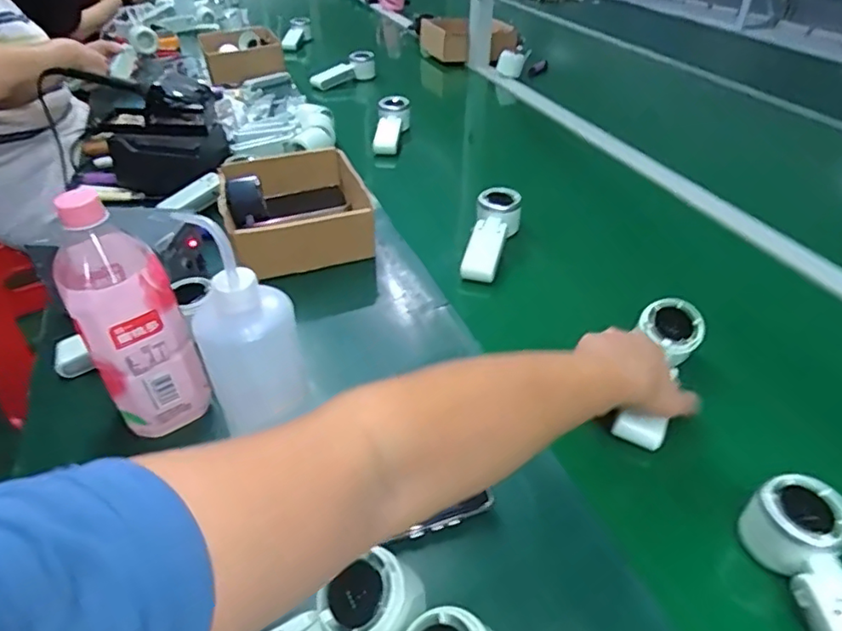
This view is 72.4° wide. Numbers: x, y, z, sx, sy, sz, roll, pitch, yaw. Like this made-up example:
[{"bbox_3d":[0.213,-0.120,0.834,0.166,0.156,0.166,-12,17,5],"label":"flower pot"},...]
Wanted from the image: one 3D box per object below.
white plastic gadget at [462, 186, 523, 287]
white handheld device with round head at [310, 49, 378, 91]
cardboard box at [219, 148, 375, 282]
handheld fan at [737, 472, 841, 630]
[{"bbox_3d":[0.090,-0.104,0.749,0.055,0.034,0.155,13,56,15],"label":"white plastic gadget"},{"bbox_3d":[-0.180,-0.558,1.325,0.160,0.051,0.054,-27,44,-11],"label":"white handheld device with round head"},{"bbox_3d":[-0.168,-0.147,0.777,0.194,0.065,0.213,-14,41,-17],"label":"cardboard box"},{"bbox_3d":[0.276,0.188,0.373,0.052,0.045,0.163,-3,39,-4],"label":"handheld fan"}]

